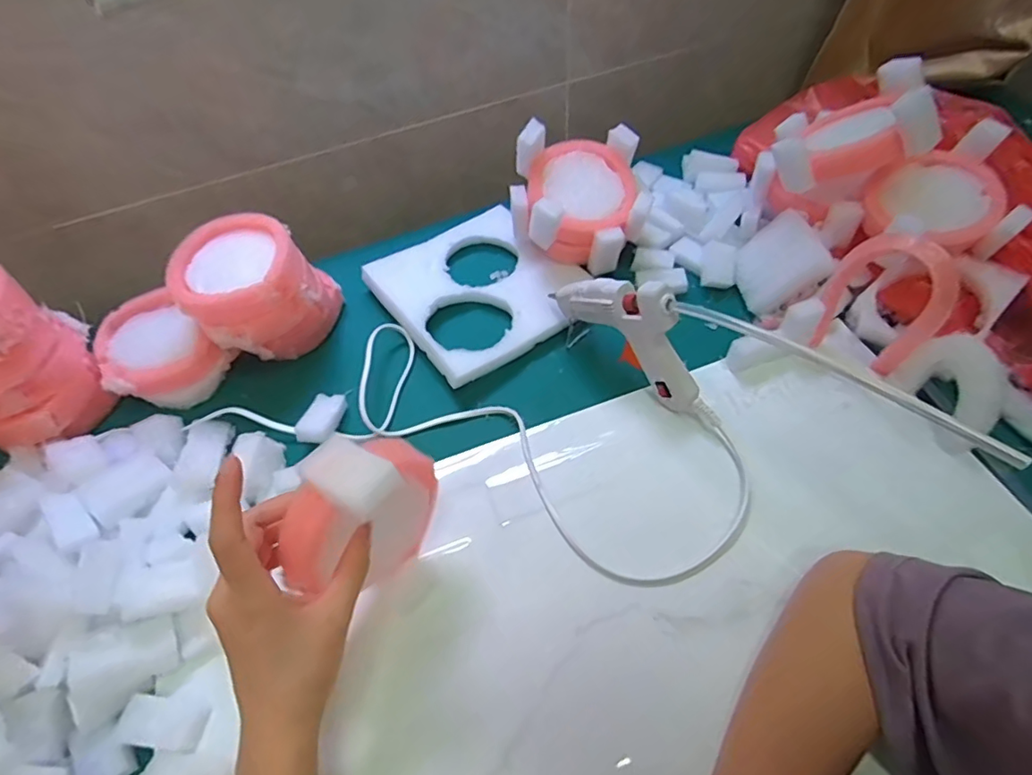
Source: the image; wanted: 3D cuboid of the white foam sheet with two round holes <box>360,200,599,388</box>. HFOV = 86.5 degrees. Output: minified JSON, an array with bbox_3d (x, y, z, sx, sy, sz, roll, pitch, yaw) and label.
[{"bbox_3d":[-0.035,-0.103,0.540,0.174,0.024,0.184,-34,59,-18],"label":"white foam sheet with two round holes"}]

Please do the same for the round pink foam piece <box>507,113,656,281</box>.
[{"bbox_3d":[0.059,-0.180,0.528,0.126,0.096,0.102,-2,54,3],"label":"round pink foam piece"}]

